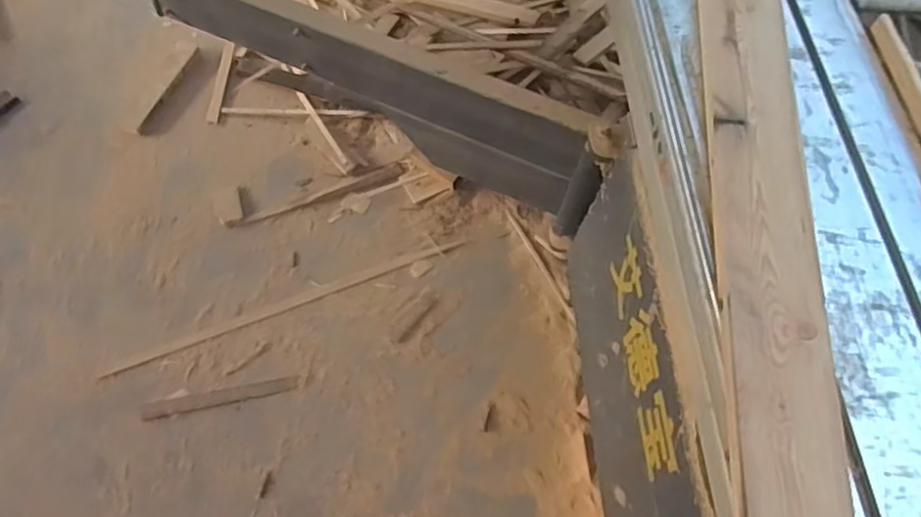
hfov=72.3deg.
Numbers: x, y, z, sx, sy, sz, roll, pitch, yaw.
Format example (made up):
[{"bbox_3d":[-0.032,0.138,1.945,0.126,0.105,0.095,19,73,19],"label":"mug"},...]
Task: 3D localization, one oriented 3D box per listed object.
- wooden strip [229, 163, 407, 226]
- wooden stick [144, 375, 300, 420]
[{"bbox_3d":[-0.399,-0.188,1.817,0.521,0.019,0.045,-21,67,-11],"label":"wooden strip"},{"bbox_3d":[-0.578,0.334,1.529,0.356,0.021,0.041,-9,62,-11],"label":"wooden stick"}]

